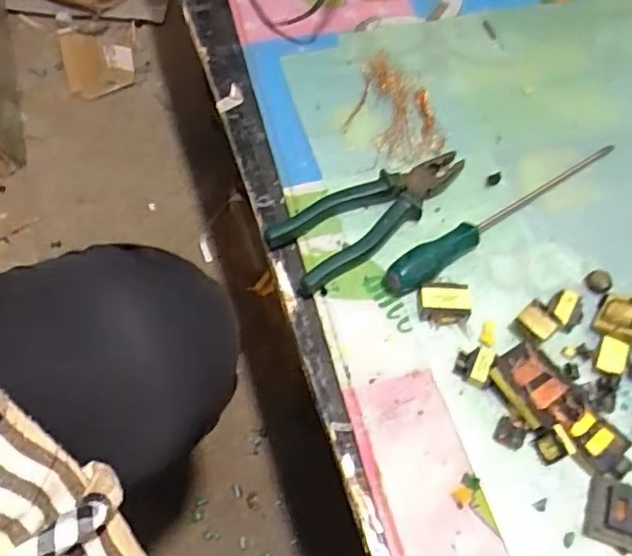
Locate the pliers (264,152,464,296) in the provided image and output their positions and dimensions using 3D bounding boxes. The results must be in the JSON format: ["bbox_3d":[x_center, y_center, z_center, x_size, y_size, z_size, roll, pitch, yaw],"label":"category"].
[{"bbox_3d":[0.051,-0.064,0.536,0.194,0.020,0.068,-30,64,-23],"label":"pliers"}]

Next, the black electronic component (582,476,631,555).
[{"bbox_3d":[0.215,0.165,0.403,0.054,0.022,0.042,19,56,6],"label":"black electronic component"}]

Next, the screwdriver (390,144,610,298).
[{"bbox_3d":[0.179,-0.067,0.540,0.287,0.024,0.024,-30,64,-23],"label":"screwdriver"}]

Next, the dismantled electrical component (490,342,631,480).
[{"bbox_3d":[0.181,0.101,0.439,0.048,0.020,0.111,-31,65,-24],"label":"dismantled electrical component"}]

